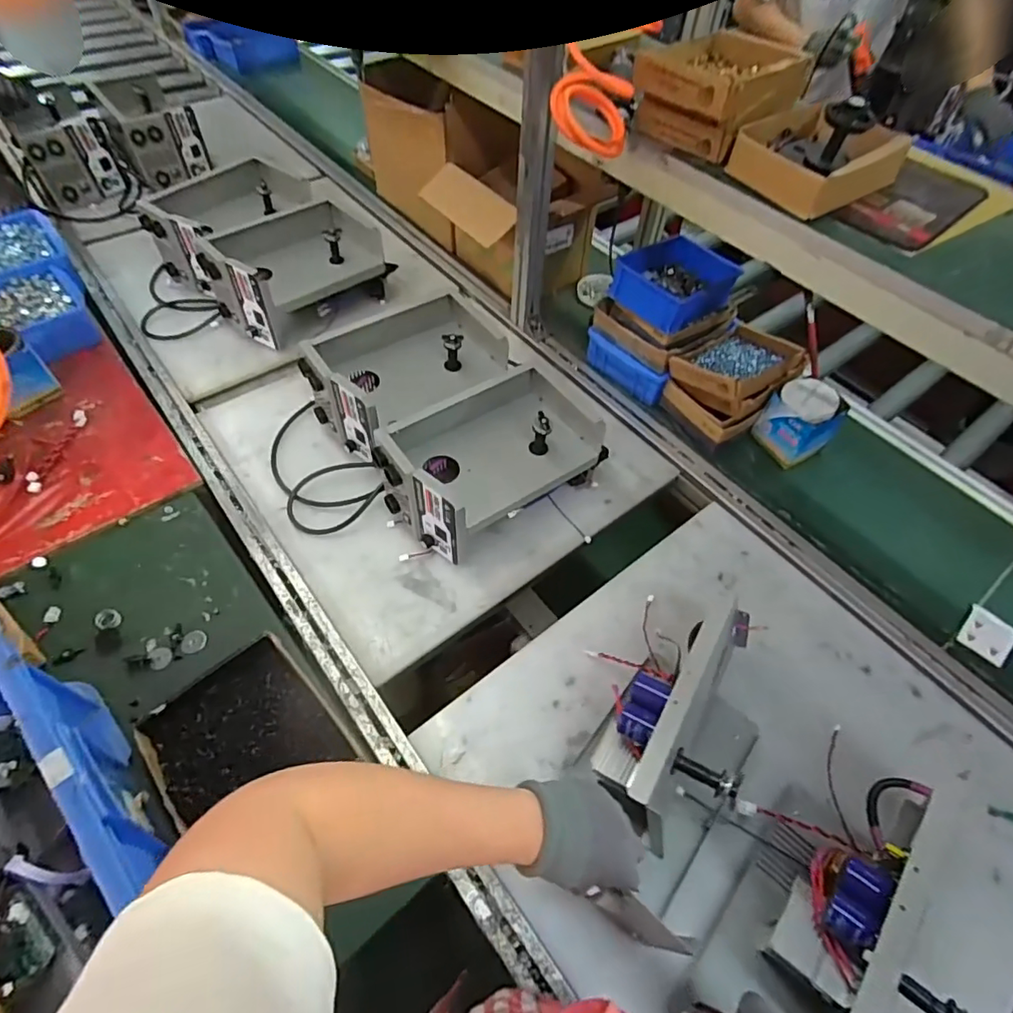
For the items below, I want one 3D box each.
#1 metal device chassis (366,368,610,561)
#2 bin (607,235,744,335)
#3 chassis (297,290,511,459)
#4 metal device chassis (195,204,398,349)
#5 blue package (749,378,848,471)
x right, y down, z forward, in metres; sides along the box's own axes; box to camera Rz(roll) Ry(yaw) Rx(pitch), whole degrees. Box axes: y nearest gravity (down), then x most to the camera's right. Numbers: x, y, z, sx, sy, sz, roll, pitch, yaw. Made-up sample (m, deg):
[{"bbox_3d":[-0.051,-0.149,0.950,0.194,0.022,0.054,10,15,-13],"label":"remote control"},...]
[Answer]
[{"bbox_3d":[-0.021,-0.069,0.832,0.302,0.146,0.178,-30,62,-22],"label":"metal device chassis"},{"bbox_3d":[0.286,-0.380,0.948,0.180,0.067,0.145,-33,63,-23],"label":"bin"},{"bbox_3d":[-0.157,-0.212,0.923,0.293,0.145,0.202,-35,64,-24],"label":"chassis"},{"bbox_3d":[-0.414,-0.474,1.090,0.317,0.142,0.224,-37,65,-25],"label":"metal device chassis"},{"bbox_3d":[0.479,-0.130,0.929,0.112,0.129,0.075,37,61,21],"label":"blue package"}]

